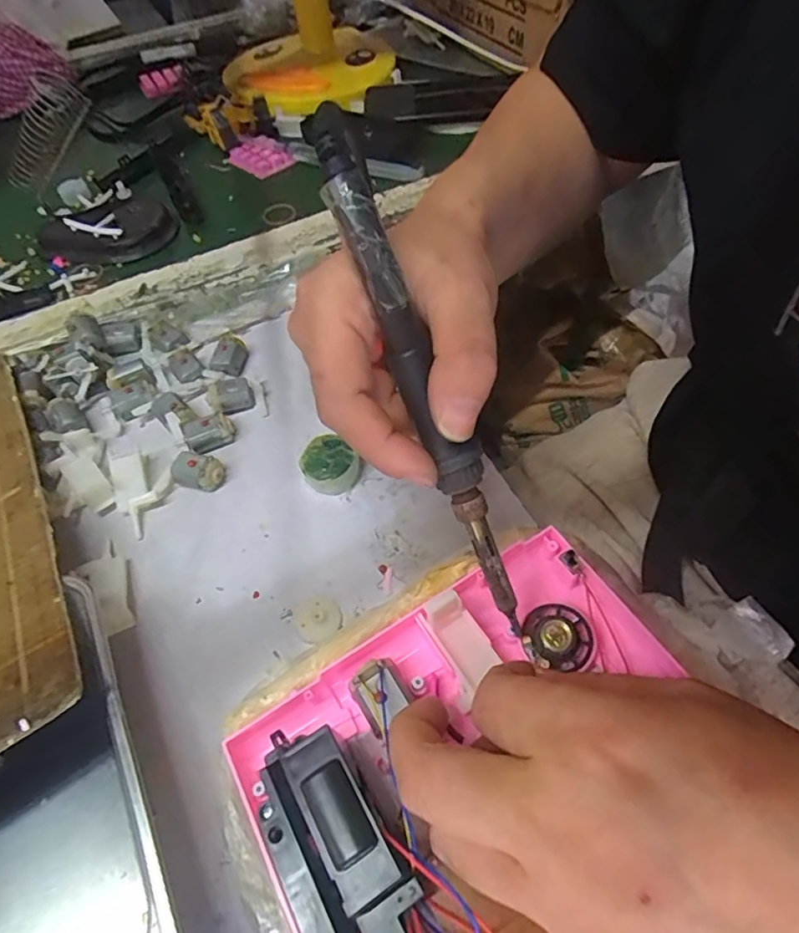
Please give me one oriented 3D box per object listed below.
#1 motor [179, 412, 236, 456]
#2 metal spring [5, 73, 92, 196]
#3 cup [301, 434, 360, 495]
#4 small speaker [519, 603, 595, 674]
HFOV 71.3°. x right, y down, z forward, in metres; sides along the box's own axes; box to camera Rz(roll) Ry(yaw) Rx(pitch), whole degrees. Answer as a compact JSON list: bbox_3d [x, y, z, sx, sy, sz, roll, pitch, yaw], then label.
[{"bbox_3d":[-0.120,-0.023,0.347,0.029,0.015,0.021,-22,56,-12],"label":"motor"},{"bbox_3d":[-0.269,-0.245,0.421,0.032,0.093,0.033,21,43,-38],"label":"metal spring"},{"bbox_3d":[-0.042,0.000,0.324,0.027,0.020,0.032,-38,61,-22],"label":"cup"},{"bbox_3d":[0.066,0.067,0.227,0.029,0.014,0.028,-1,55,2],"label":"small speaker"}]

